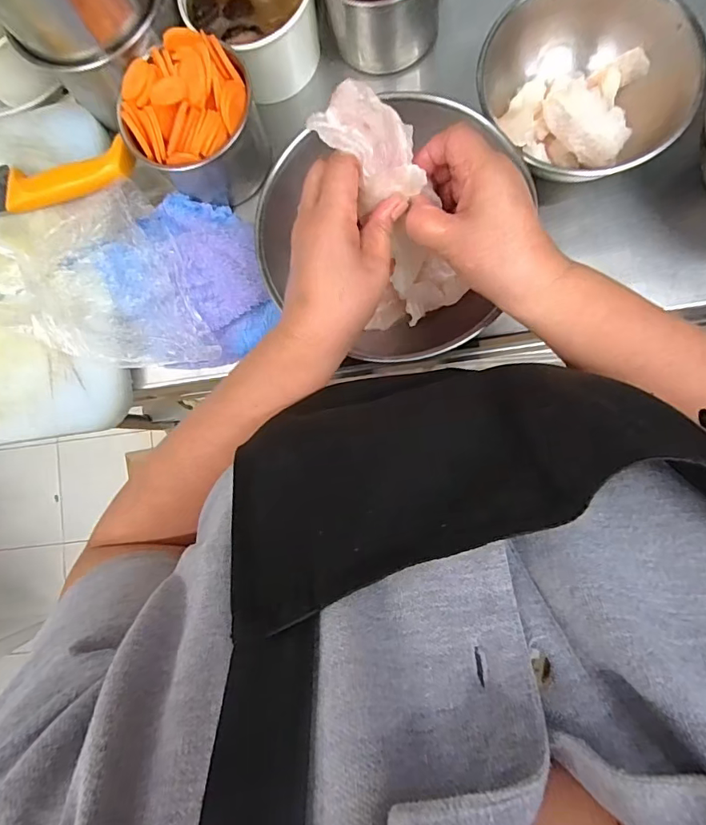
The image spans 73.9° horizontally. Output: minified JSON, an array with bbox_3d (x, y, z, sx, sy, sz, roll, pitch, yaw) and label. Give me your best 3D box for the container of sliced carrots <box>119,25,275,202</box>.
[{"bbox_3d":[-0.142,-0.265,0.427,0.111,0.108,0.099,-30,83,4],"label":"container of sliced carrots"}]

